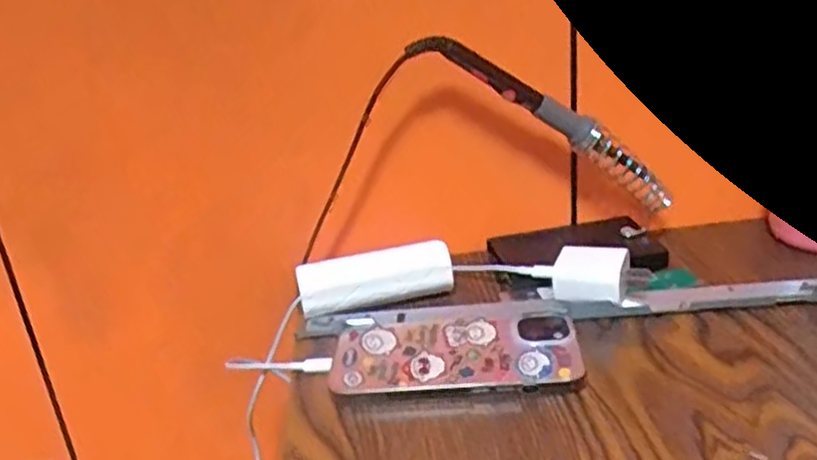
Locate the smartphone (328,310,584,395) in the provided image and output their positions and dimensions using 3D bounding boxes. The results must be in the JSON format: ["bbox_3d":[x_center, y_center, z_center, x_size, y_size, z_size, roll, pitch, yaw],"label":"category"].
[{"bbox_3d":[0.028,0.074,0.441,0.142,0.014,0.069,-5,25,3],"label":"smartphone"}]

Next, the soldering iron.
[{"bbox_3d":[0.098,-0.074,0.495,0.219,0.026,0.018,29,16,-19],"label":"soldering iron"}]

